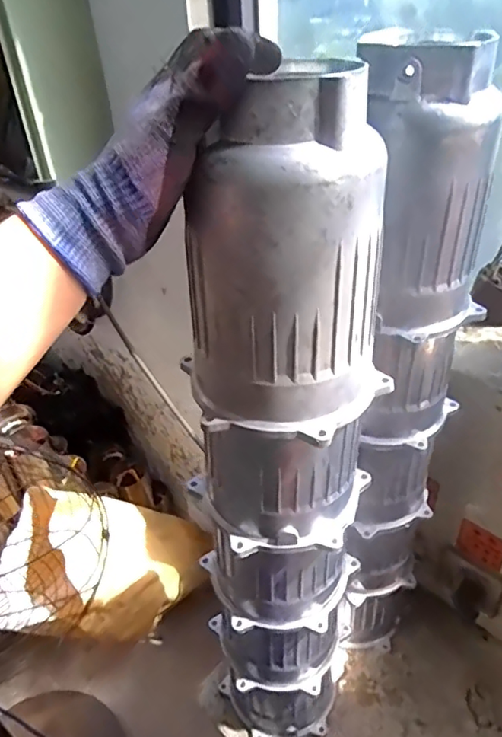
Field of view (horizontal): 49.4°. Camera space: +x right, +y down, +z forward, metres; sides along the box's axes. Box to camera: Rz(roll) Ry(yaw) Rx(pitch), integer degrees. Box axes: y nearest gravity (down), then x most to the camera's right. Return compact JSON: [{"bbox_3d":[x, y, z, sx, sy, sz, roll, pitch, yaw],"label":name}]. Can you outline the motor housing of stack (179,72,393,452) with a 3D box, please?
[{"bbox_3d":[0.019,-0.070,0.365,0.104,0.219,0.102,24,44,36],"label":"motor housing of stack"}]

